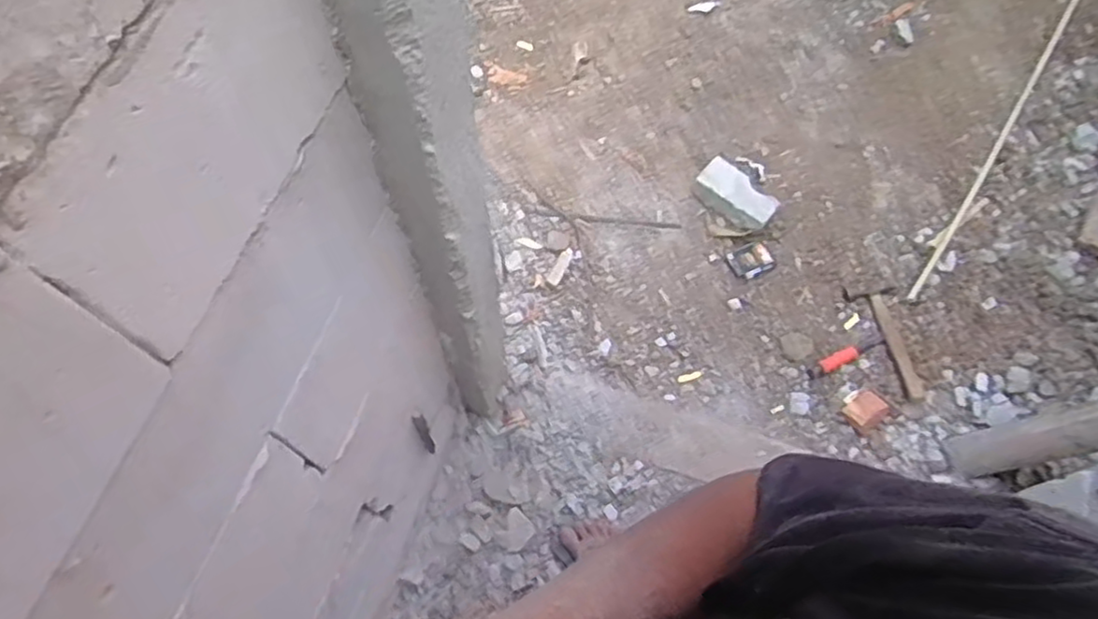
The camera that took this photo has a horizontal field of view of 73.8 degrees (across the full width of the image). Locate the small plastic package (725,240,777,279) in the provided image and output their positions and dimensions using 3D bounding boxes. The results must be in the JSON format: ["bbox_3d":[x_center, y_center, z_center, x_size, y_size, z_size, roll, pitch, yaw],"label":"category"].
[{"bbox_3d":[0.473,-0.116,1.712,0.091,0.017,0.079,-29,81,6],"label":"small plastic package"}]

